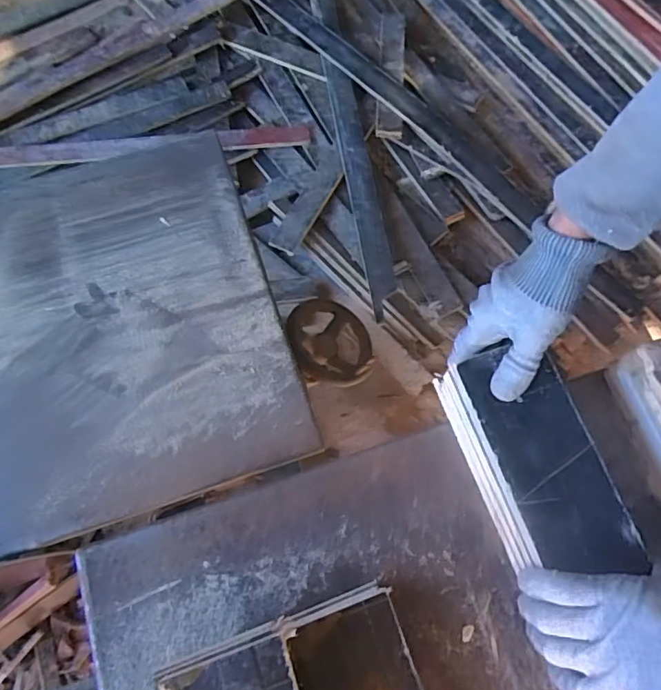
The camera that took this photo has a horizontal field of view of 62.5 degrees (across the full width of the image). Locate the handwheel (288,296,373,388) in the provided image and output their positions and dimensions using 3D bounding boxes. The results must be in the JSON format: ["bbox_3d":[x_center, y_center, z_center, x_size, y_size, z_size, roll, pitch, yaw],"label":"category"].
[{"bbox_3d":[0.001,-0.004,0.710,0.103,0.030,0.121,-14,72,-7],"label":"handwheel"}]

